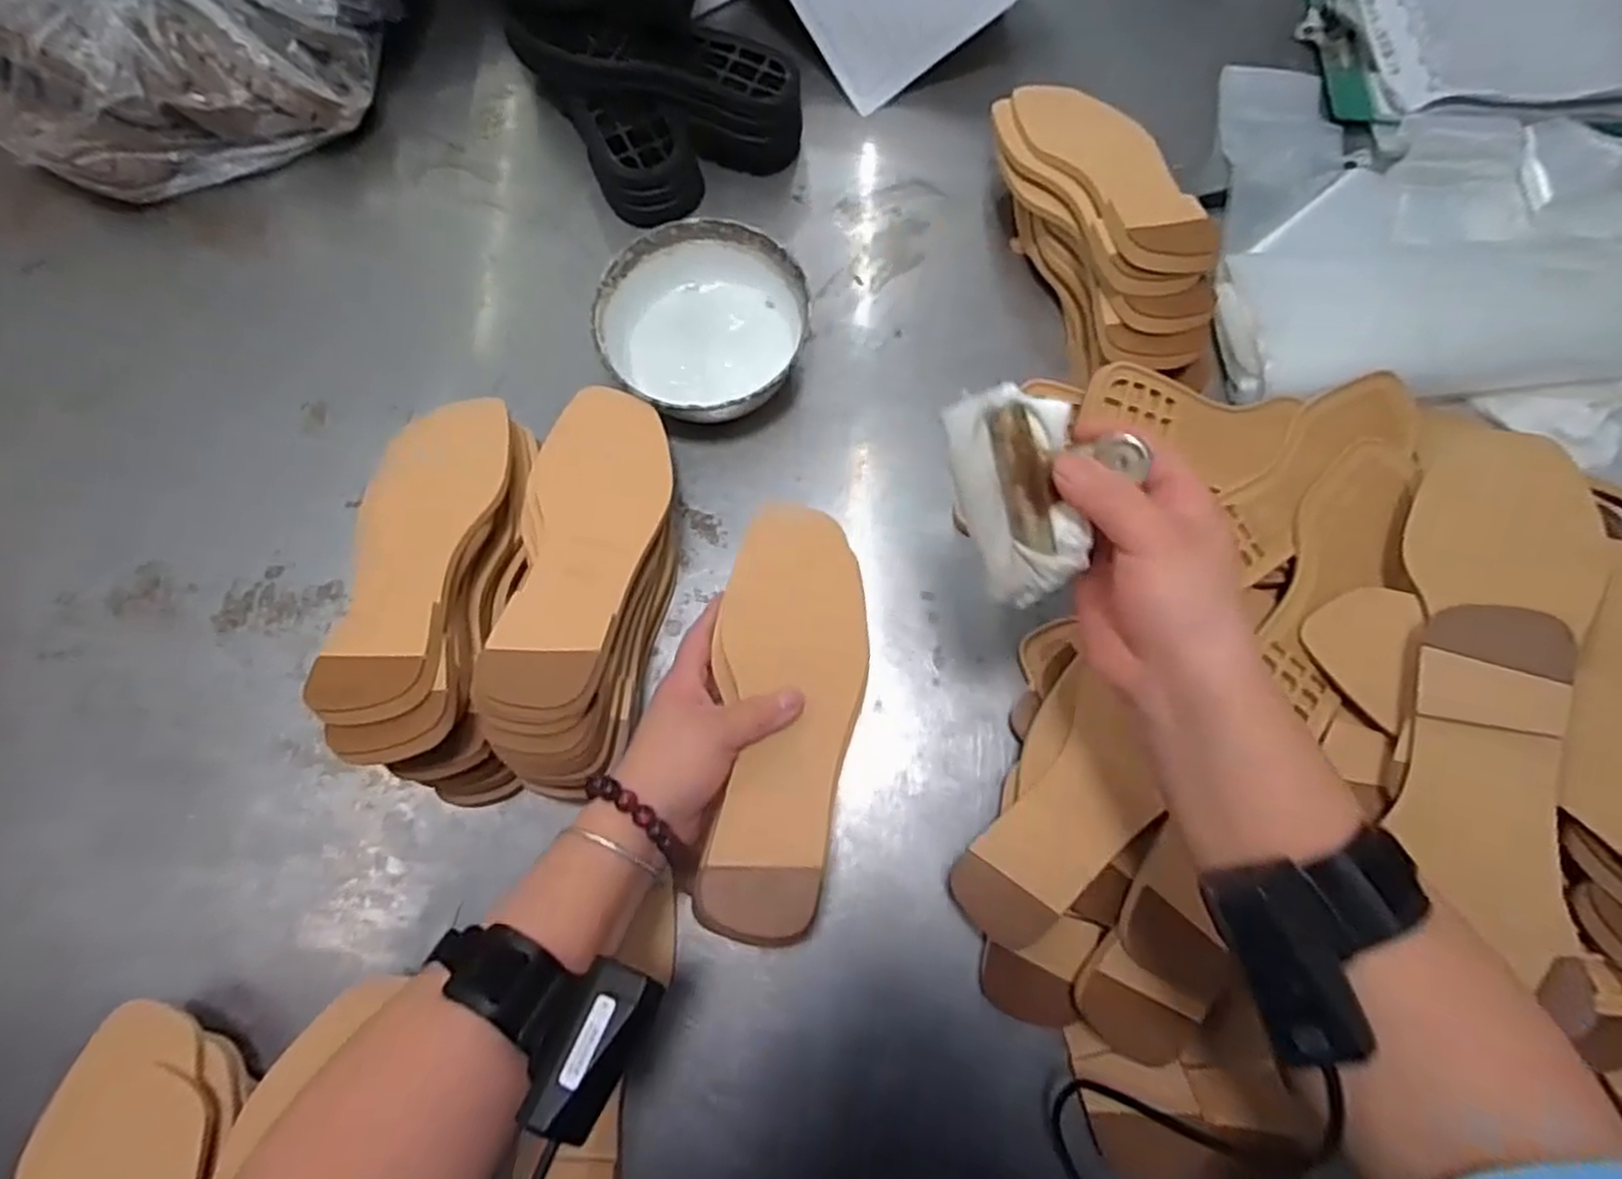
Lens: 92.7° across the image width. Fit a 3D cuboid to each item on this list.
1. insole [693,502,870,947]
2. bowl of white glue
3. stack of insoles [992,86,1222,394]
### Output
[{"bbox_3d":[-0.012,0.071,0.441,0.084,0.019,0.237,5,74,-5],"label":"insole"},{"bbox_3d":[-0.078,-0.184,0.561,0.142,0.061,0.147,0,74,0],"label":"bowl of white glue"},{"bbox_3d":[0.202,-0.248,0.546,0.086,0.109,0.254,-12,74,-4],"label":"stack of insoles"}]

